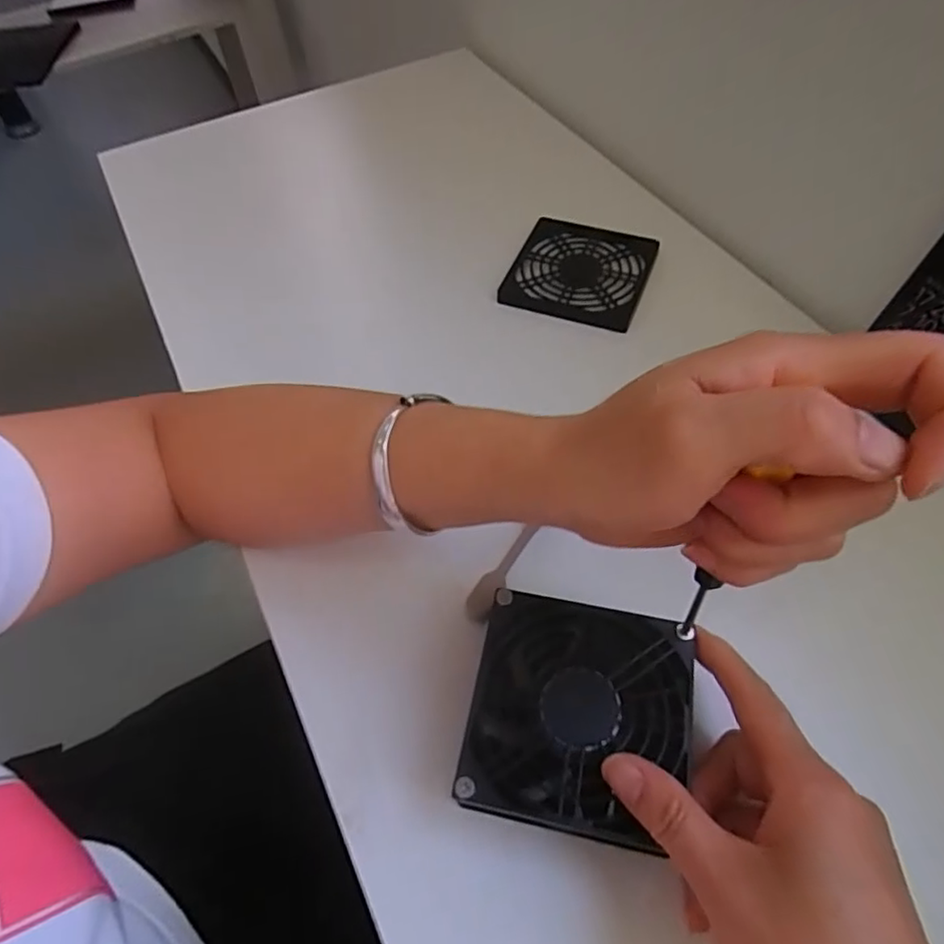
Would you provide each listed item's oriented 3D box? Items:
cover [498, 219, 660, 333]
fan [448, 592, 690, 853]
[{"bbox_3d":[0.081,-0.151,0.465,0.096,0.008,0.106,19,59,14],"label":"cover"},{"bbox_3d":[0.046,0.107,0.276,0.090,0.031,0.091,11,57,10],"label":"fan"}]

